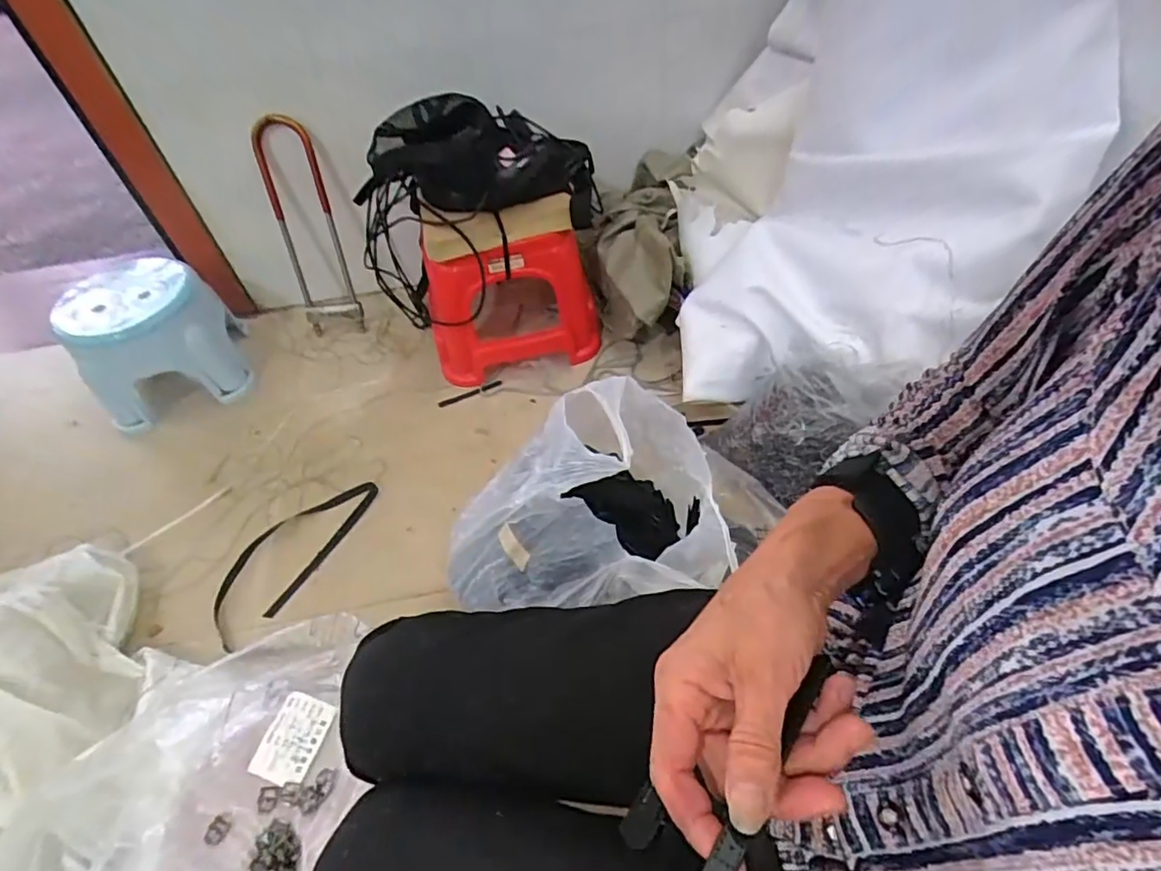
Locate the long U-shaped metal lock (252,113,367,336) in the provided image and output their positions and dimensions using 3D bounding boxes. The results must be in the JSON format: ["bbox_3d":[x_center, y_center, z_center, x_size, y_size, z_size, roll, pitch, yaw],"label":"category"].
[{"bbox_3d":[-0.525,-0.387,1.128,0.130,0.403,0.051,4,34,11],"label":"long U-shaped metal lock"}]

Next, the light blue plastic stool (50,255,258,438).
[{"bbox_3d":[-0.797,-0.182,1.116,0.236,0.221,0.231,-20,52,-11],"label":"light blue plastic stool"}]

